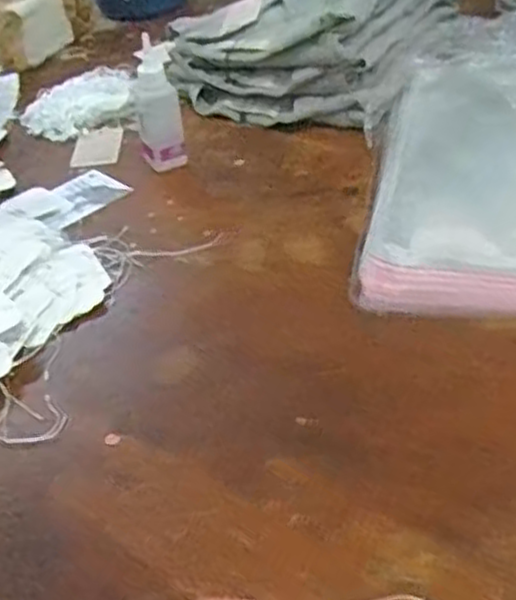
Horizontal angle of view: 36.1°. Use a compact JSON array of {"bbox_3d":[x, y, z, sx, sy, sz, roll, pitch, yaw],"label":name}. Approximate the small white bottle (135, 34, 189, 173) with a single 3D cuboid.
[{"bbox_3d":[-0.098,-0.183,0.777,0.045,0.118,0.029,-12,39,-6],"label":"small white bottle"}]

